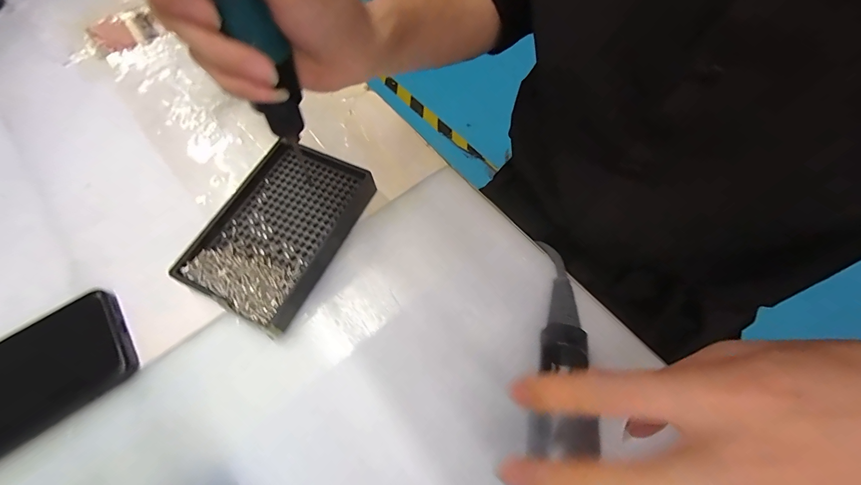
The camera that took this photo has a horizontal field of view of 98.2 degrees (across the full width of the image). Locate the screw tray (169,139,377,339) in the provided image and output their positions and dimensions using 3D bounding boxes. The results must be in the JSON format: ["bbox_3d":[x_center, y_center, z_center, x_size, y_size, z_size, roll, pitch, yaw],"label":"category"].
[{"bbox_3d":[-0.115,-0.012,0.290,0.091,0.024,0.140,21,67,13],"label":"screw tray"}]

